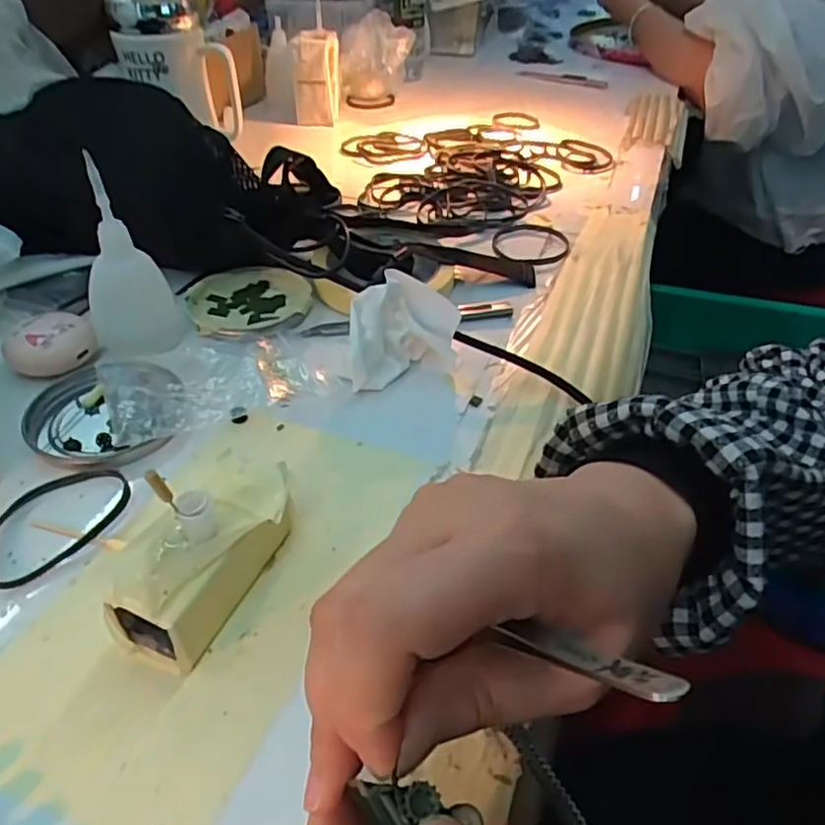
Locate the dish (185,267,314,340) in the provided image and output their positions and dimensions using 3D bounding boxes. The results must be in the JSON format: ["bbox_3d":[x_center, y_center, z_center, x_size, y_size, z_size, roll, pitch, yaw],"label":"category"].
[{"bbox_3d":[-0.109,-0.073,0.439,0.078,0.017,0.081,0,40,0],"label":"dish"}]

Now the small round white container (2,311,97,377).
[{"bbox_3d":[-0.210,-0.040,0.380,0.047,0.024,0.030,-23,45,-25],"label":"small round white container"}]

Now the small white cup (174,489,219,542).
[{"bbox_3d":[-0.082,0.040,0.250,0.013,0.019,0.012,0,40,0],"label":"small white cup"}]

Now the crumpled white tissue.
[{"bbox_3d":[-0.007,-0.046,0.379,0.066,0.045,0.047,-2,40,-3],"label":"crumpled white tissue"}]

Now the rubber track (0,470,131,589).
[{"bbox_3d":[-0.163,0.049,0.298,0.045,0.004,0.070,29,47,29],"label":"rubber track"}]

